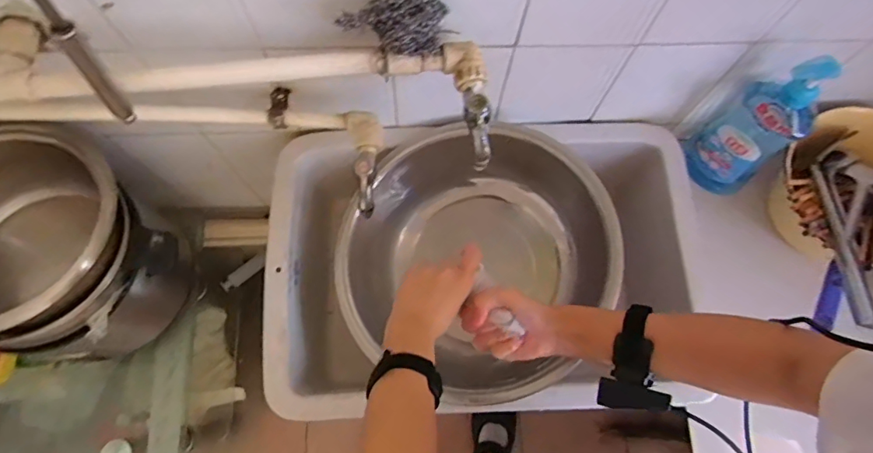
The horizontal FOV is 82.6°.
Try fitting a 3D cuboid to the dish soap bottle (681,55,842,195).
[{"bbox_3d":[0.447,-0.136,0.693,0.105,0.258,0.061,39,75,10],"label":"dish soap bottle"}]

